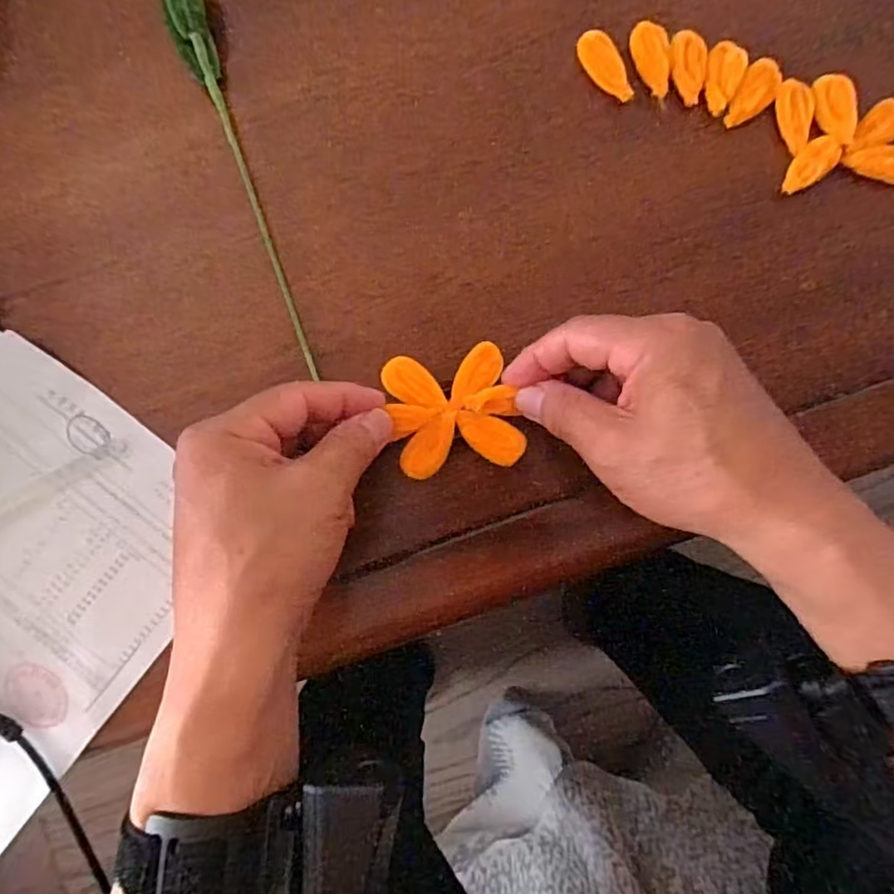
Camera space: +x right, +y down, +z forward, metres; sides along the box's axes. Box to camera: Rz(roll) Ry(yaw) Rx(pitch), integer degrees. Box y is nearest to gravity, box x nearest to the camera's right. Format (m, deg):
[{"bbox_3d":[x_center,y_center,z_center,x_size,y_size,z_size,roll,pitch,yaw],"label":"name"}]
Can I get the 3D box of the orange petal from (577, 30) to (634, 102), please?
[{"bbox_3d":[0.086,-0.206,0.323,0.019,0.006,0.042,-28,88,-1],"label":"orange petal"}]

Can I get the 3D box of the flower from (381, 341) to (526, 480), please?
[{"bbox_3d":[0.004,-0.019,0.304,0.062,0.008,0.061,-11,88,-1],"label":"flower"}]

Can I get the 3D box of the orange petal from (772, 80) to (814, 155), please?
[{"bbox_3d":[0.189,-0.179,0.320,0.020,0.004,0.038,-7,88,-1],"label":"orange petal"}]

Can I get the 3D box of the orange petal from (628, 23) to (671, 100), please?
[{"bbox_3d":[0.112,-0.209,0.320,0.018,0.008,0.039,-17,88,-1],"label":"orange petal"}]

